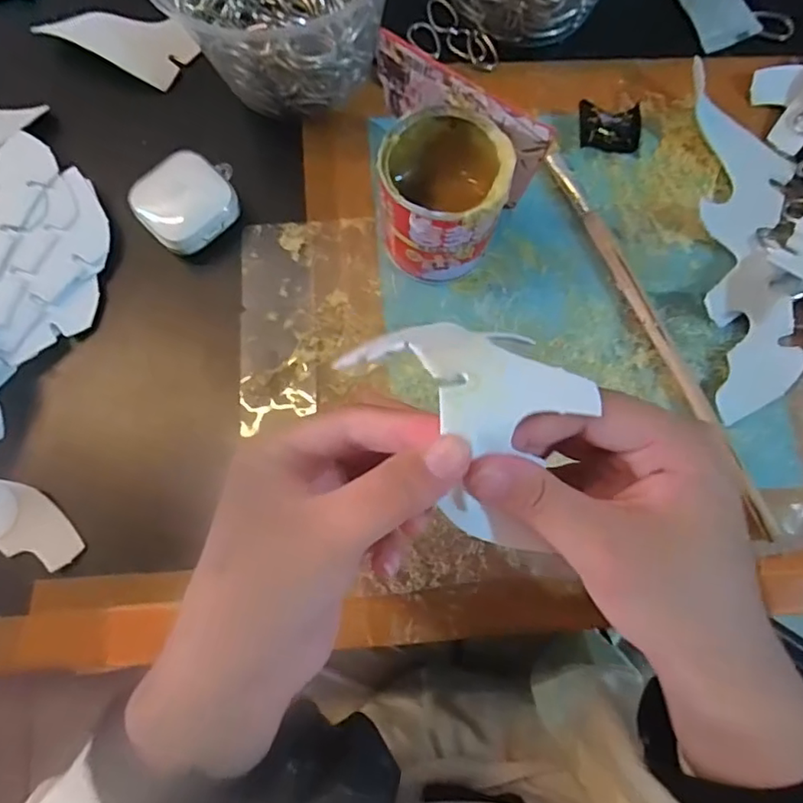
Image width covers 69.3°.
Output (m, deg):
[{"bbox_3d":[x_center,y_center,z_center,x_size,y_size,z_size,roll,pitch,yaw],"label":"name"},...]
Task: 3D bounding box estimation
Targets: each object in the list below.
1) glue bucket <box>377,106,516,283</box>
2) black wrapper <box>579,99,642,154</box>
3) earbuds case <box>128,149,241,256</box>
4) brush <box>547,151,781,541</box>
[{"bbox_3d":[0.021,-0.109,0.315,0.062,0.068,0.063,0,76,0],"label":"glue bucket"},{"bbox_3d":[0.129,-0.169,0.358,0.037,0.016,0.028,3,76,1],"label":"black wrapper"},{"bbox_3d":[-0.126,-0.118,0.348,0.058,0.022,0.053,-40,79,-9],"label":"earbuds case"},{"bbox_3d":[0.143,-0.042,0.329,0.009,0.009,0.248,-22,77,-5],"label":"brush"}]

